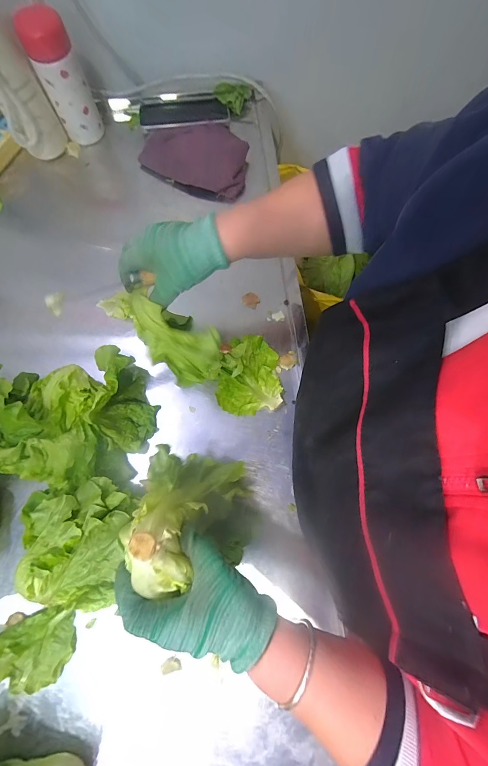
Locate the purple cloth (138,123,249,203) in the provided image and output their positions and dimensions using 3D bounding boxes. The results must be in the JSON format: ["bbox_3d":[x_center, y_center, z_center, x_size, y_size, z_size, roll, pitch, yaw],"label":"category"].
[{"bbox_3d":[-0.078,-0.387,0.560,0.176,0.032,0.122,20,77,5],"label":"purple cloth"}]

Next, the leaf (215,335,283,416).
[{"bbox_3d":[0.009,-0.013,0.465,0.087,0.028,0.112,3,76,0],"label":"leaf"}]

